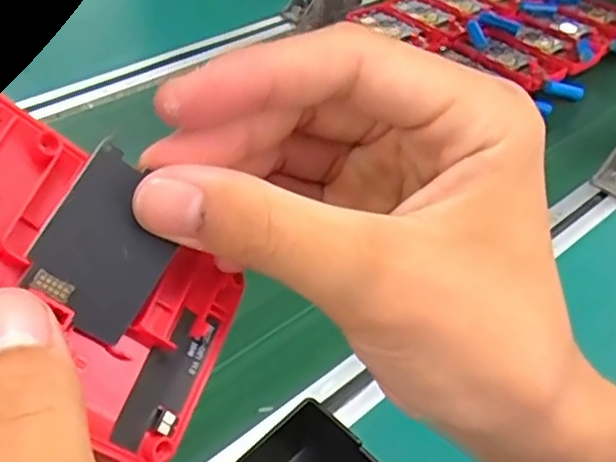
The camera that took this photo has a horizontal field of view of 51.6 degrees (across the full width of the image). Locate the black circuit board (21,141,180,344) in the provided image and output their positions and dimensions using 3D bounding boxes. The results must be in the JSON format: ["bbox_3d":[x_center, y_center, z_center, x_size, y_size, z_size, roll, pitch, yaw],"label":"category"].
[{"bbox_3d":[-0.048,0.004,0.154,0.039,0.030,0.004,-57,29,-7],"label":"black circuit board"}]

